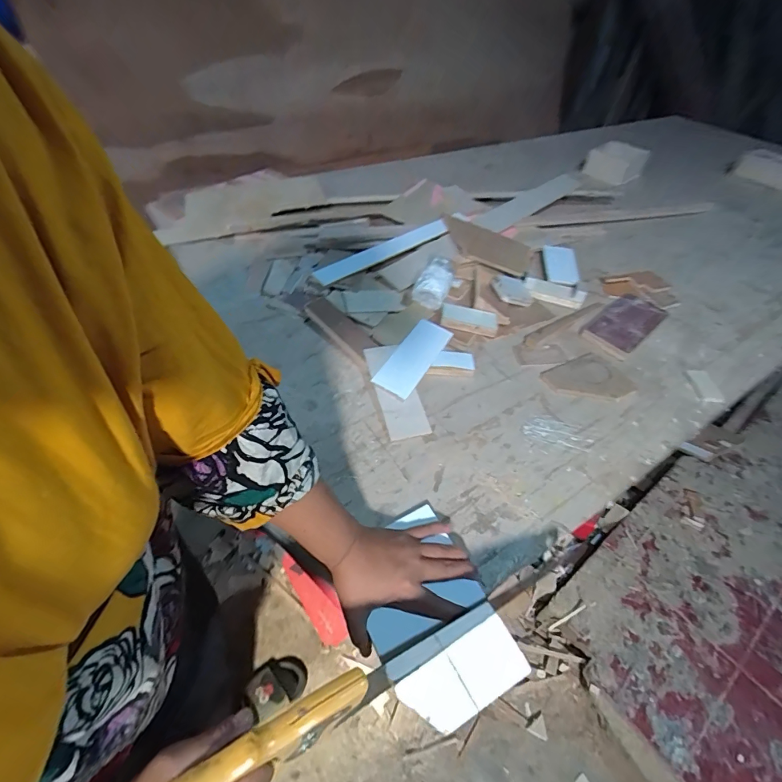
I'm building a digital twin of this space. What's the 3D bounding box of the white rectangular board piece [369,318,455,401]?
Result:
[{"bbox_3d":[0.039,-0.058,0.680,0.063,0.009,0.172,33,58,8],"label":"white rectangular board piece"}]

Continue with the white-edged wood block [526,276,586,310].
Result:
[{"bbox_3d":[0.339,-0.206,0.840,0.121,0.022,0.045,18,48,12],"label":"white-edged wood block"}]

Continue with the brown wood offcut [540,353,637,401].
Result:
[{"bbox_3d":[0.338,-0.018,0.690,0.142,0.007,0.100,-19,51,-20],"label":"brown wood offcut"}]

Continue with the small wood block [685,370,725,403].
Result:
[{"bbox_3d":[0.547,-0.009,0.706,0.042,0.006,0.076,3,46,-1],"label":"small wood block"}]

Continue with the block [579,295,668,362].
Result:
[{"bbox_3d":[0.457,-0.132,0.788,0.199,0.021,0.092,-34,57,-30],"label":"block"}]

